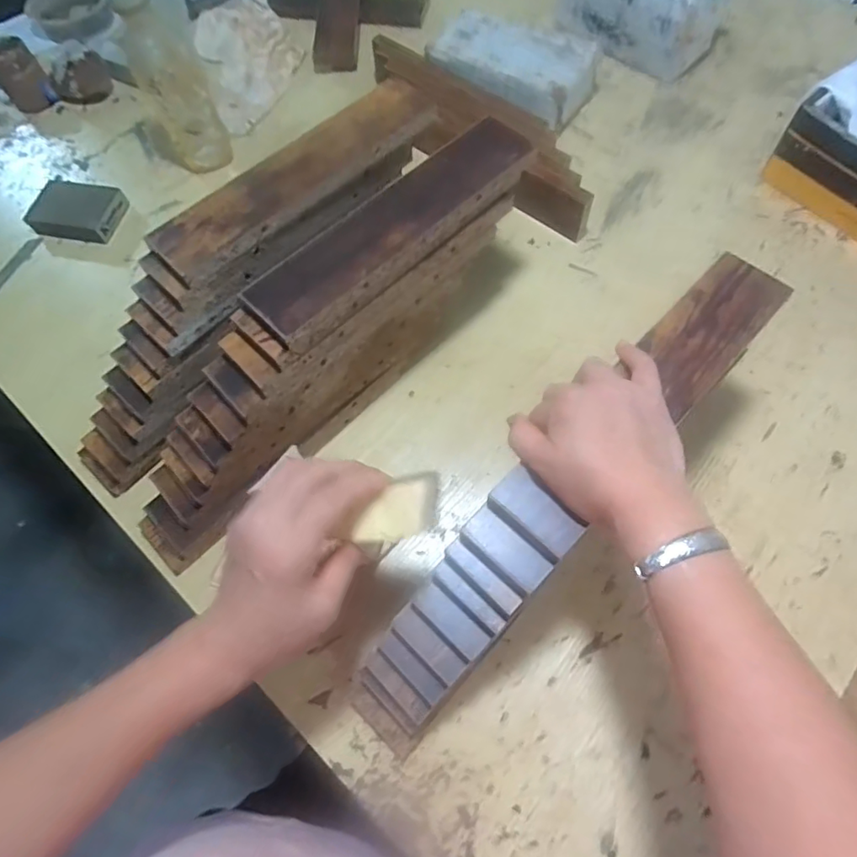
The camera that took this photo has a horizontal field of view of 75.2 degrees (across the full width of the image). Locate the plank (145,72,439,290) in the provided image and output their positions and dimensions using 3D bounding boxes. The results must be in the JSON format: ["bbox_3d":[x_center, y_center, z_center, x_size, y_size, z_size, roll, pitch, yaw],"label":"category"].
[{"bbox_3d":[-0.113,-0.224,0.490,0.276,0.020,0.070,-40,69,-14],"label":"plank"}]

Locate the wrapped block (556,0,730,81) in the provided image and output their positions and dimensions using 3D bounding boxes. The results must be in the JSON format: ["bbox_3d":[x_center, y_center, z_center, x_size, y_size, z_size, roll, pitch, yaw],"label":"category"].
[{"bbox_3d":[0.281,-0.579,0.756,0.218,0.104,0.104,39,72,18],"label":"wrapped block"}]

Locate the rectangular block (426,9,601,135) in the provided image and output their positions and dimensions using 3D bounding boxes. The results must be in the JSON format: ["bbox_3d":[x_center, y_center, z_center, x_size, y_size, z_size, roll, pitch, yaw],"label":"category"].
[{"bbox_3d":[0.102,-0.466,0.730,0.208,0.062,0.128,27,70,15],"label":"rectangular block"}]

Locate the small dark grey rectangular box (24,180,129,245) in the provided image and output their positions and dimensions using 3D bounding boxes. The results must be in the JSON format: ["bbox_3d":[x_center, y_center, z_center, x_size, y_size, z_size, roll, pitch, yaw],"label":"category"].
[{"bbox_3d":[-0.430,-0.264,0.674,0.109,0.026,0.067,11,66,7],"label":"small dark grey rectangular box"}]

